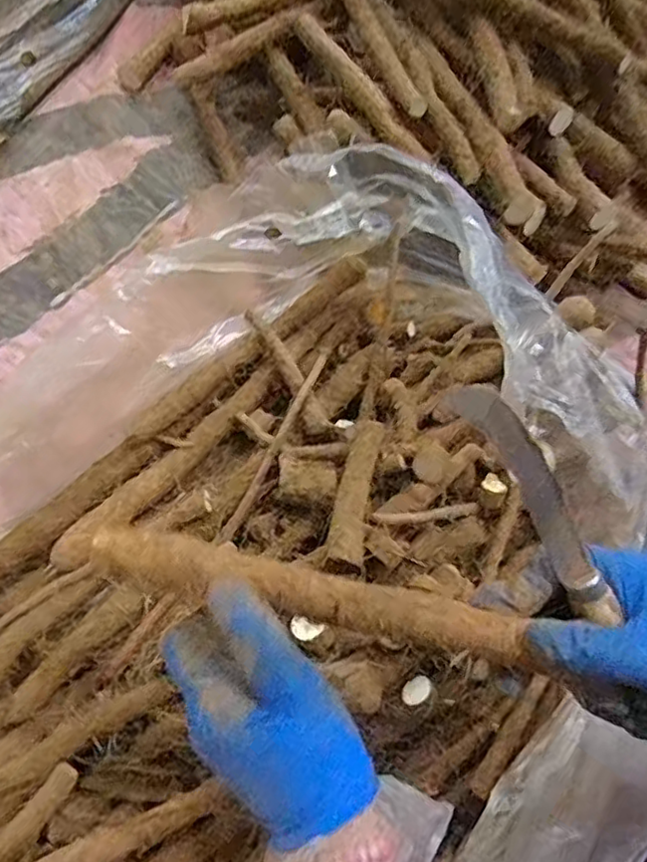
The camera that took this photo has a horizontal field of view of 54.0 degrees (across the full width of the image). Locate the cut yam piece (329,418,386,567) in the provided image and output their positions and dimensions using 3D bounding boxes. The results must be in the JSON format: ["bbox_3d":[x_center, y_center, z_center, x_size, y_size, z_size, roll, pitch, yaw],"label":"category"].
[{"bbox_3d":[0.024,0.042,0.452,0.024,0.019,0.102,11,73,4],"label":"cut yam piece"}]

